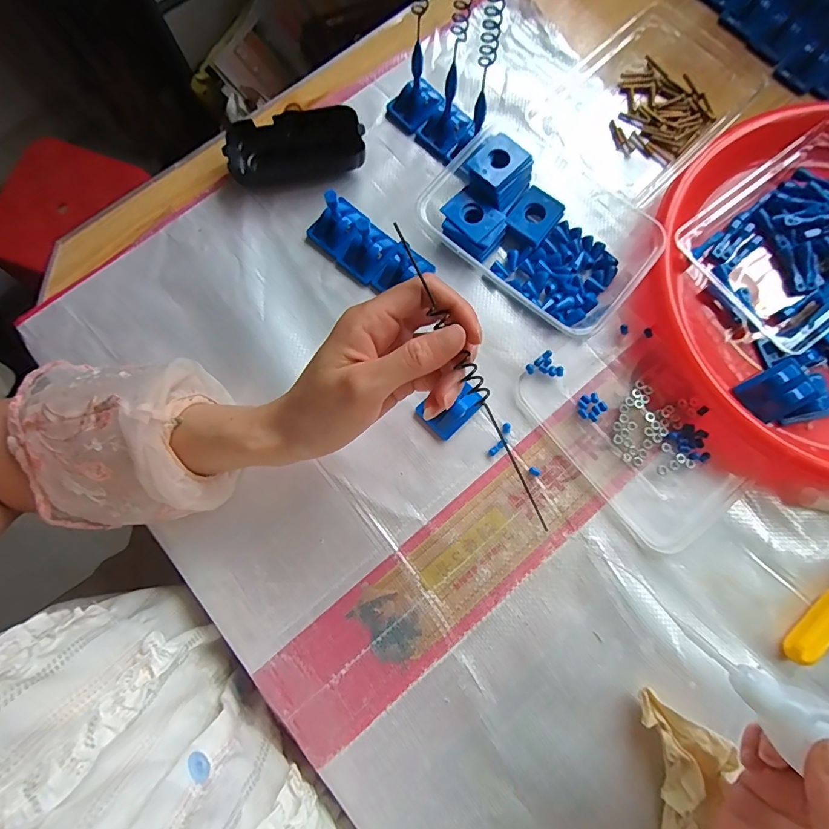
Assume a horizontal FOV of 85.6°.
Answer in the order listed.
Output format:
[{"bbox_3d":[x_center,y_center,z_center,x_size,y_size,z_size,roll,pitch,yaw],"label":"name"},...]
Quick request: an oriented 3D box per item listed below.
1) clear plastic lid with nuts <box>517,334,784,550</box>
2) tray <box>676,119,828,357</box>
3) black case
[{"bbox_3d":[0.168,0.009,0.333,0.111,0.014,0.164,-39,81,-7],"label":"clear plastic lid with nuts"},{"bbox_3d":[0.302,-0.138,0.345,0.170,0.032,0.122,-37,81,-6],"label":"tray"},{"bbox_3d":[-0.098,-0.225,0.373,0.109,0.026,0.050,-7,79,-1],"label":"black case"}]

